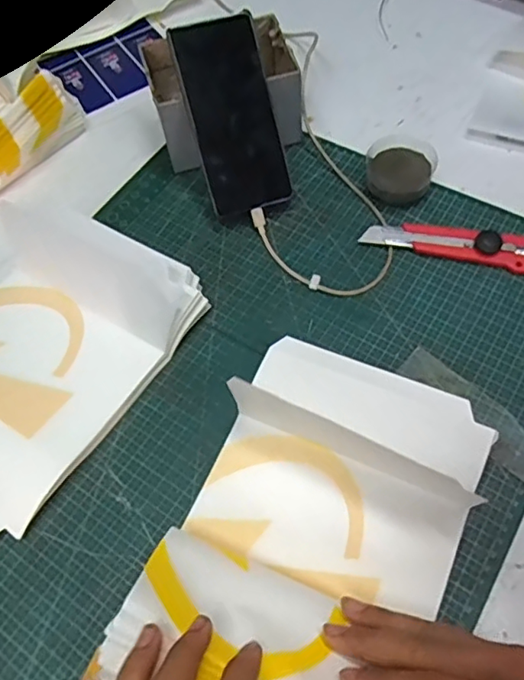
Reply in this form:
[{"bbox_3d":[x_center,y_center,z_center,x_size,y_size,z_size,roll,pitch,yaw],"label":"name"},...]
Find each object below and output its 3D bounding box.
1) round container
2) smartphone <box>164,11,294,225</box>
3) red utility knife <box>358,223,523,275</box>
[{"bbox_3d":[0.129,-0.158,0.525,0.060,0.033,0.074,8,61,8],"label":"round container"},{"bbox_3d":[-0.026,-0.200,0.501,0.074,0.012,0.164,-16,98,-5],"label":"smartphone"},{"bbox_3d":[0.175,-0.083,0.487,0.167,0.020,0.028,11,62,10],"label":"red utility knife"}]

